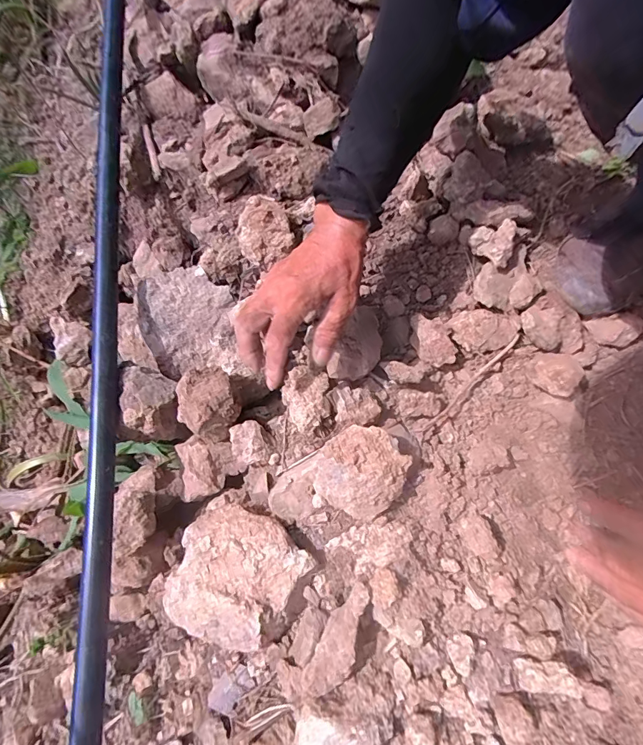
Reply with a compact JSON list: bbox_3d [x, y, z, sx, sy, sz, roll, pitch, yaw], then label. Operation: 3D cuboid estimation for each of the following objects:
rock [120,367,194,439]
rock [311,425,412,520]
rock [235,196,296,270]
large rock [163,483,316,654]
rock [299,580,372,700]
[{"bbox_3d":[-0.203,0.031,0.484,0.081,0.070,0.092,-14,74,-2],"label":"rock"},{"bbox_3d":[0.040,0.099,0.408,0.087,0.036,0.086,0,74,1],"label":"rock"},{"bbox_3d":[-0.068,-0.164,0.473,0.062,0.039,0.077,-18,74,-4],"label":"rock"},{"bbox_3d":[-0.083,0.202,0.408,0.128,0.062,0.126,0,74,1],"label":"large rock"},{"bbox_3d":[0.017,0.242,0.368,0.033,0.024,0.096,28,76,9],"label":"rock"}]

